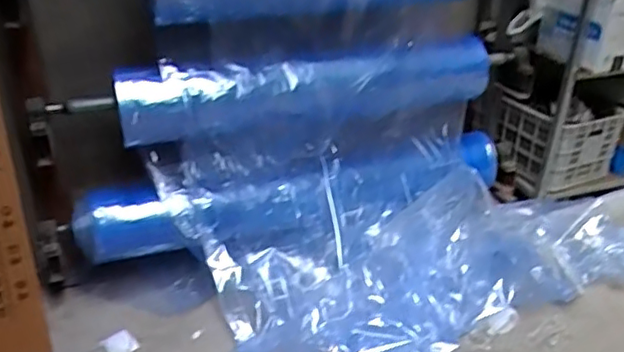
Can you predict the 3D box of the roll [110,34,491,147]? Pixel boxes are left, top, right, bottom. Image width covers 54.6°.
[{"bbox_3d":[0.034,-0.276,1.913,1.243,0.223,0.162,-11,31,-20],"label":"roll"}]

